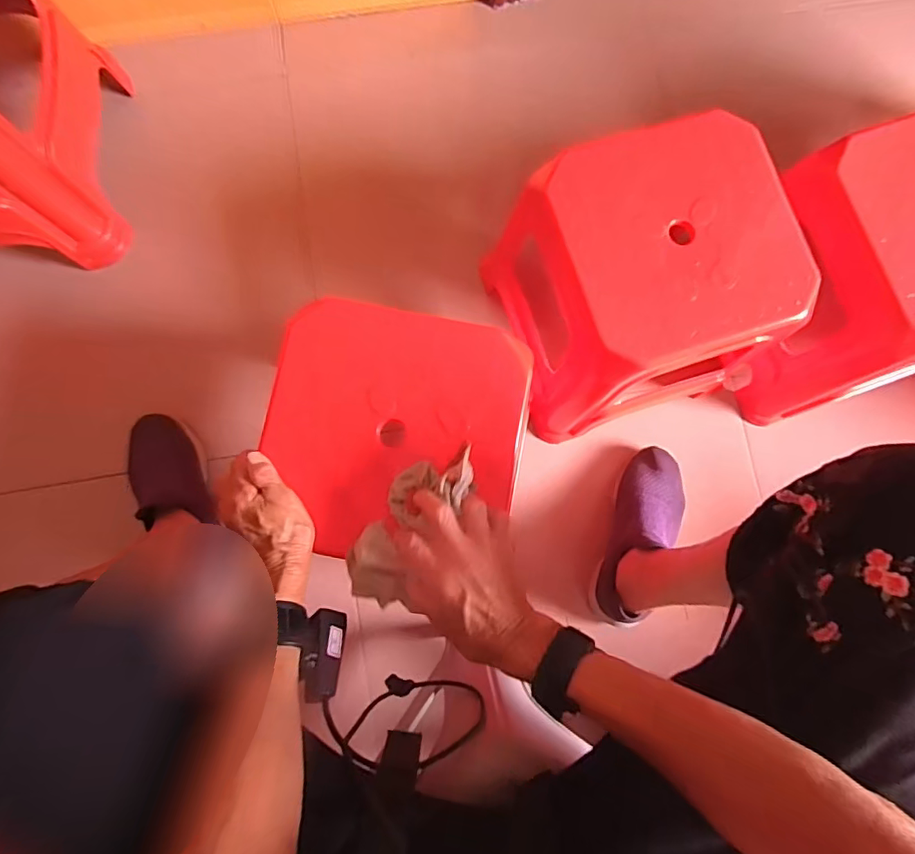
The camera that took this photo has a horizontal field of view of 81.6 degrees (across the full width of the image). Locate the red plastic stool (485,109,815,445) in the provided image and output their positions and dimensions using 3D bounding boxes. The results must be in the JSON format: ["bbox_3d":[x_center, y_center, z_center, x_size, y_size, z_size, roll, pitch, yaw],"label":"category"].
[{"bbox_3d":[0.208,-0.159,0.659,0.260,0.265,0.259,-17,82,-3],"label":"red plastic stool"}]

